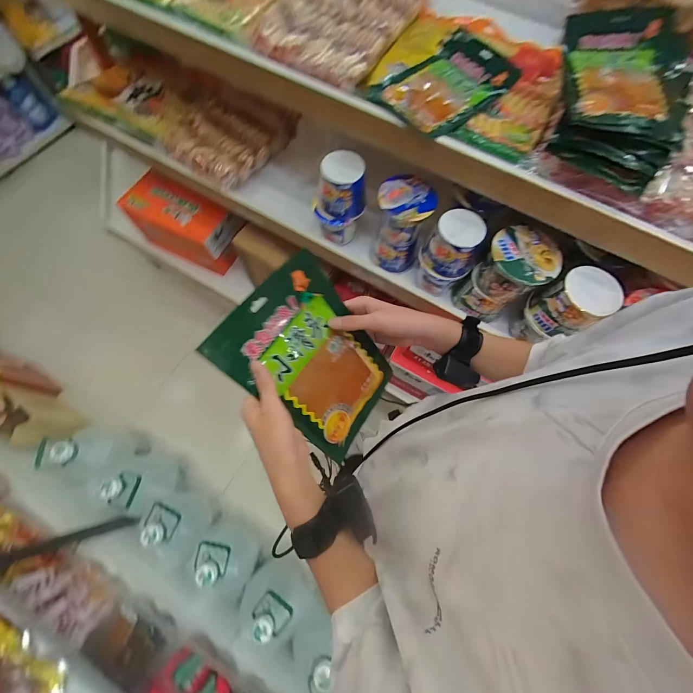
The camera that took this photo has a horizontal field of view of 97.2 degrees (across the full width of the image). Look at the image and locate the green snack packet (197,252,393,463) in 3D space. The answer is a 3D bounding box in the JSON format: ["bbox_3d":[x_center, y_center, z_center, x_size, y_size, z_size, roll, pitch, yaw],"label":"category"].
[{"bbox_3d":[-0.037,0.022,0.426,0.257,0.015,0.173,48,69,-29],"label":"green snack packet"}]

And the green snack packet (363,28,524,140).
[{"bbox_3d":[0.205,-0.534,0.611,0.267,0.051,0.185,-38,76,-15],"label":"green snack packet"}]

